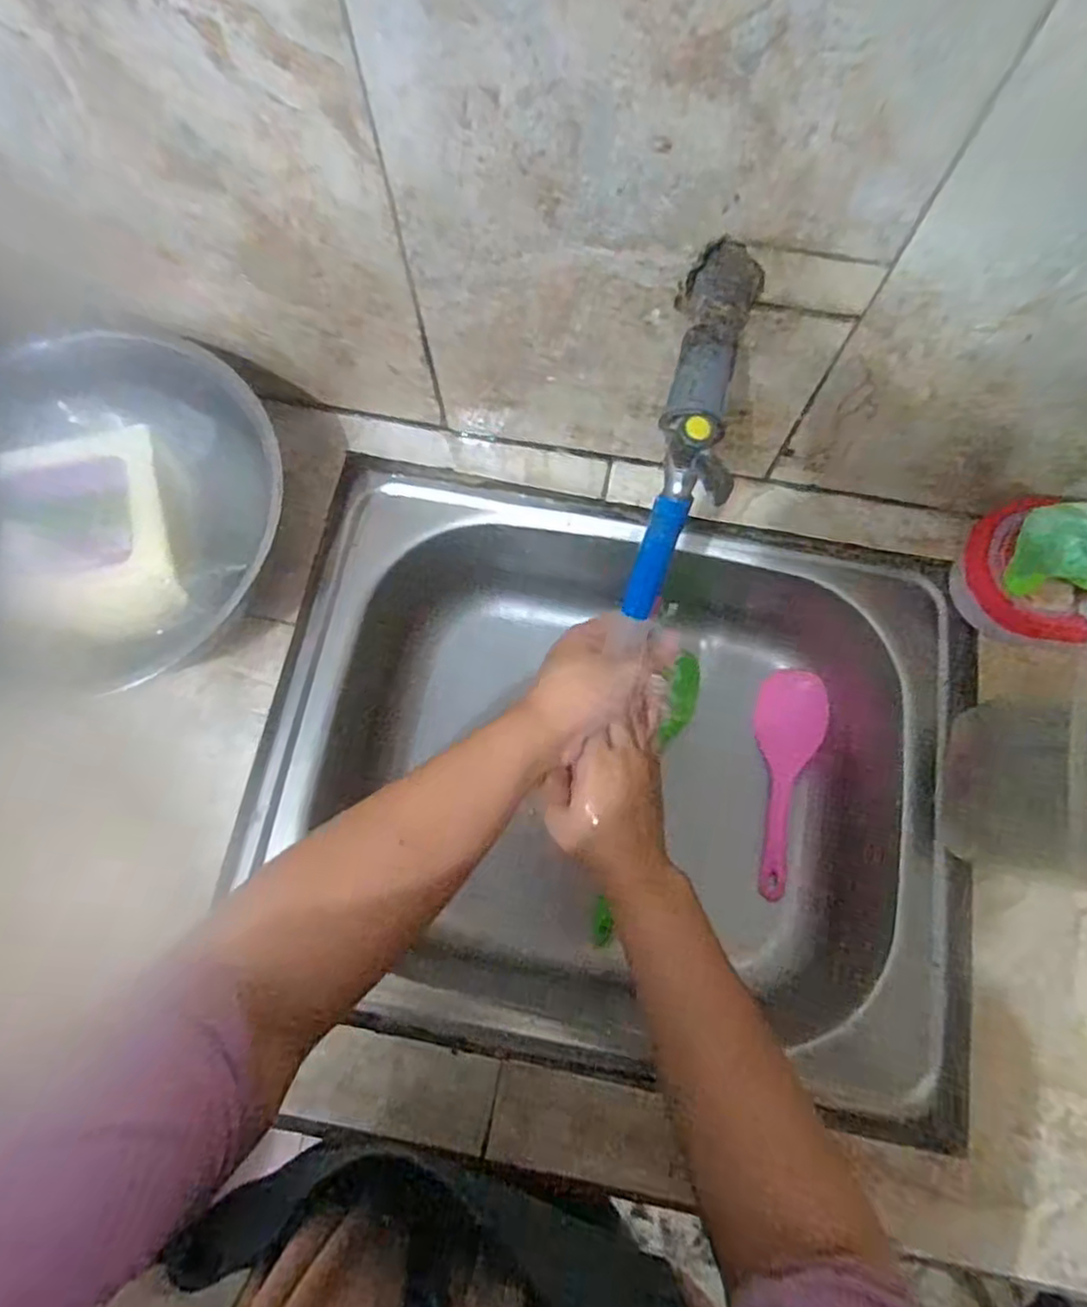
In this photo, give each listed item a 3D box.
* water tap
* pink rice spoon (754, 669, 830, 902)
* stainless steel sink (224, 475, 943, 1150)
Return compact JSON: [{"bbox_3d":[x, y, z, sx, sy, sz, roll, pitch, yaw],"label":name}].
[{"bbox_3d":[0.075,-0.113,0.347,0.036,0.078,0.183,13,89,3],"label":"water tap"},{"bbox_3d":[0.218,0.114,0.610,0.060,0.019,0.196,-2,74,36],"label":"pink rice spoon"},{"bbox_3d":[0.050,0.087,0.567,0.478,0.155,0.394,10,75,2],"label":"stainless steel sink"}]

